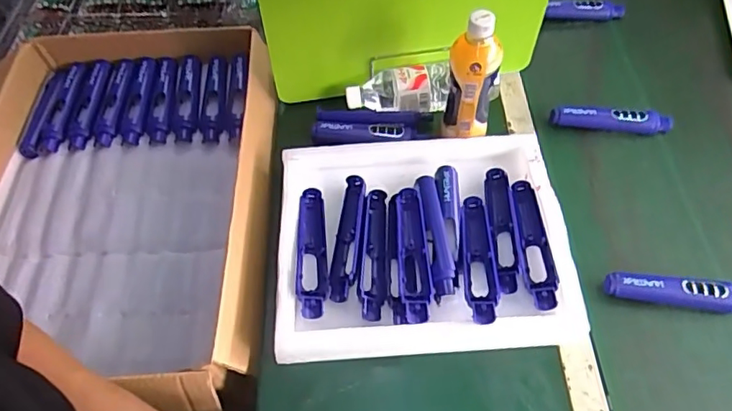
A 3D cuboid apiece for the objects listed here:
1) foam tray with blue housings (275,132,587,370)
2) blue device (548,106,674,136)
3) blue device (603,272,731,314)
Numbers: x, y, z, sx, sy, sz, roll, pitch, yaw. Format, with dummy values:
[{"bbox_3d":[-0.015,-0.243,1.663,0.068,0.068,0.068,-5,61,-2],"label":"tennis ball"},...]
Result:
[{"bbox_3d":[0.070,0.039,0.698,0.355,0.054,0.285,-5,57,1],"label":"foam tray with blue housings"},{"bbox_3d":[0.360,-0.125,0.814,0.177,0.037,0.025,3,57,6],"label":"blue device"},{"bbox_3d":[0.379,0.107,0.671,0.172,0.042,0.032,3,57,6],"label":"blue device"}]

